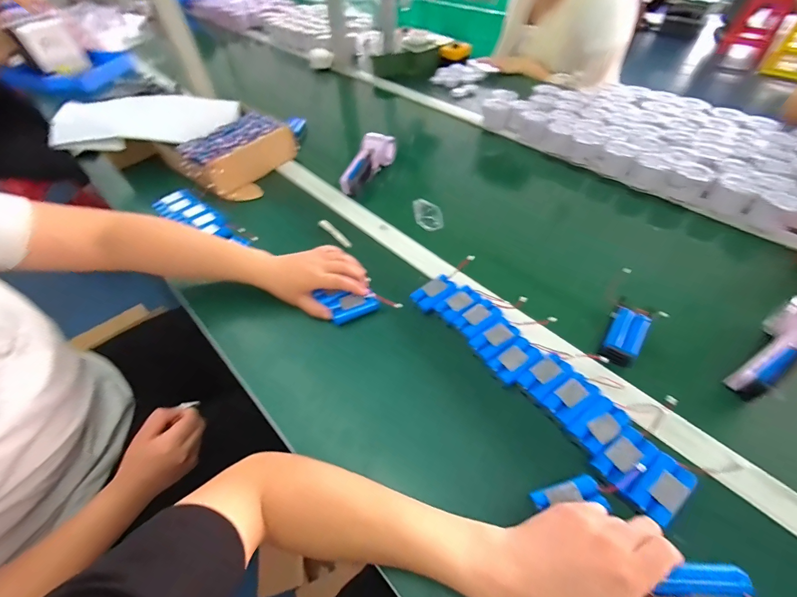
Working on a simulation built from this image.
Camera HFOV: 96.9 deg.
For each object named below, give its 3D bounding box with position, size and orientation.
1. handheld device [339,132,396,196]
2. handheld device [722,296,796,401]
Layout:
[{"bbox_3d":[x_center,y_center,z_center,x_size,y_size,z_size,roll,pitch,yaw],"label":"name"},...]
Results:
[{"bbox_3d":[-0.060,-0.271,0.713,0.054,0.050,0.177,17,52,13],"label":"handheld device"},{"bbox_3d":[0.446,0.054,0.415,0.142,0.057,0.061,-21,53,-16],"label":"handheld device"}]

